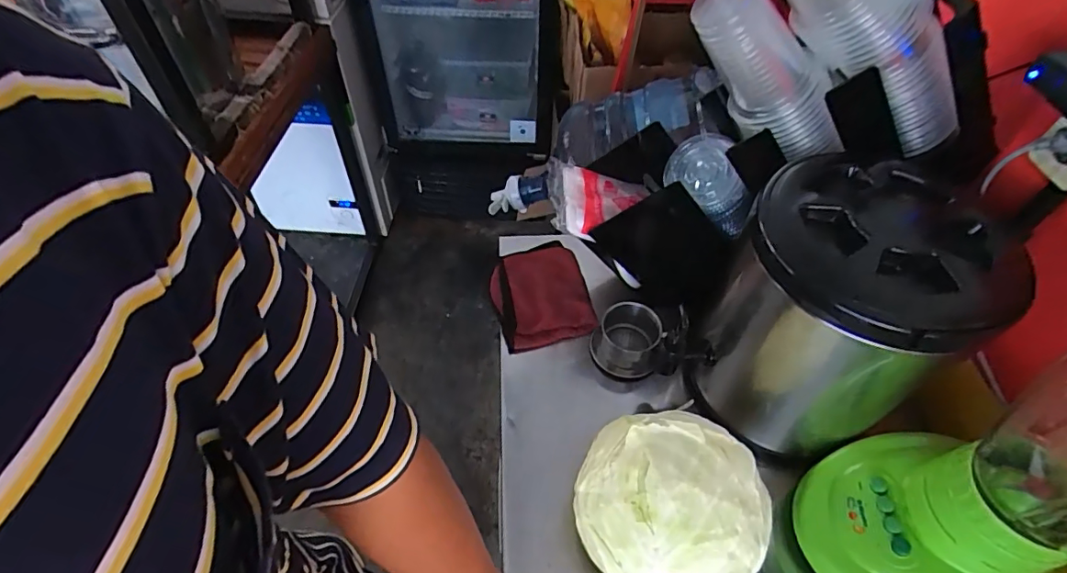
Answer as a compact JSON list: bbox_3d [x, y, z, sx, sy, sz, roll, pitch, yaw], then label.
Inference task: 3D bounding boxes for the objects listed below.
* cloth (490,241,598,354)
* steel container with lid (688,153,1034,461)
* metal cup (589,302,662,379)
[{"bbox_3d":[0.011,0.011,0.726,0.129,0.034,0.158,-13,53,-12],"label":"cloth"},{"bbox_3d":[0.301,0.024,0.547,0.187,0.265,0.218,22,54,15],"label":"steel container with lid"},{"bbox_3d":[0.119,0.068,0.668,0.083,0.062,0.081,1,51,-1],"label":"metal cup"}]

